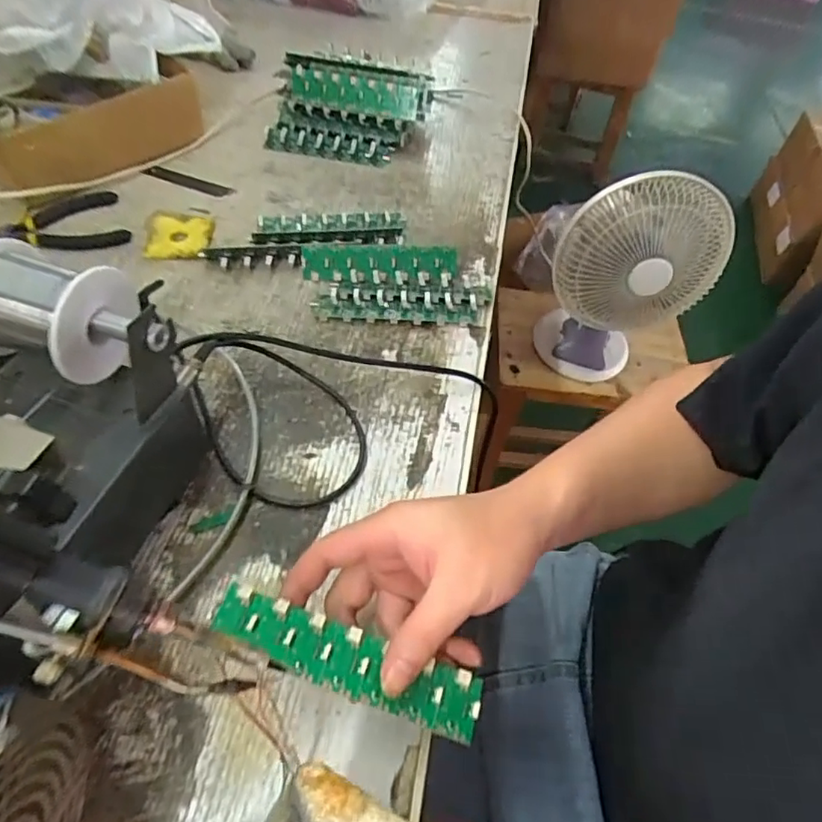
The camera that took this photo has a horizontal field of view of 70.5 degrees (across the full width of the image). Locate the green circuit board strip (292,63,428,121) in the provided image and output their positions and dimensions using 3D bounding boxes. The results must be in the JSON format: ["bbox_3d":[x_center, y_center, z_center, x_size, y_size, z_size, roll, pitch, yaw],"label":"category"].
[{"bbox_3d":[-0.057,-0.344,0.623,0.143,0.035,0.030,12,51,1],"label":"green circuit board strip"}]

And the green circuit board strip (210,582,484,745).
[{"bbox_3d":[-0.031,0.123,0.289,0.136,0.006,0.030,23,54,1],"label":"green circuit board strip"}]

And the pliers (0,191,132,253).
[{"bbox_3d":[-0.337,-0.164,0.522,0.148,0.017,0.065,-13,56,-15],"label":"pliers"}]

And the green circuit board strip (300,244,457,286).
[{"bbox_3d":[-0.027,-0.130,0.518,0.137,0.025,0.036,0,53,-6],"label":"green circuit board strip"}]

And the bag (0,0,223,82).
[{"bbox_3d":[-0.318,-0.413,0.571,0.229,0.140,0.083,-11,55,-14],"label":"bag"}]

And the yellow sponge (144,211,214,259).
[{"bbox_3d":[-0.218,-0.164,0.542,0.062,0.008,0.065,3,53,-3],"label":"yellow sponge"}]

